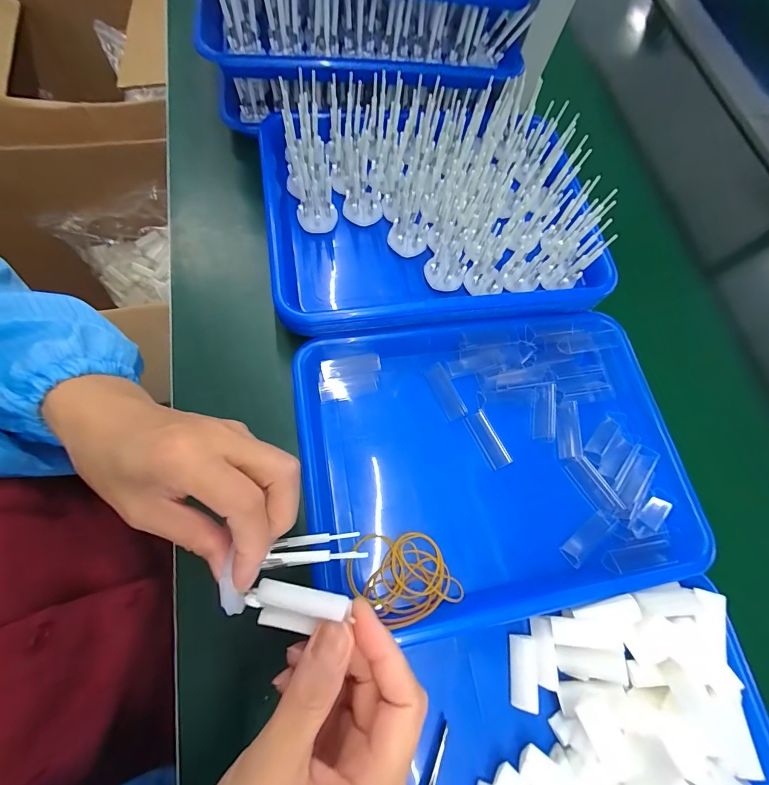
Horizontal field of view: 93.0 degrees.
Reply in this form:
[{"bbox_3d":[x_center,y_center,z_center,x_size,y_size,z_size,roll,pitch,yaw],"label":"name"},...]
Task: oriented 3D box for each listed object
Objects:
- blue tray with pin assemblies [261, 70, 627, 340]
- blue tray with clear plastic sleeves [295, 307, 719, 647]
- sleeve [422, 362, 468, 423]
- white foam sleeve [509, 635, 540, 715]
[{"bbox_3d":[0.055,-0.193,0.364,0.344,0.092,0.246,-7,72,-10],"label":"blue tray with pin assemblies"},{"bbox_3d":[0.100,0.053,0.325,0.333,0.045,0.244,-7,72,-10],"label":"blue tray with clear plastic sleeves"},{"bbox_3d":[0.057,0.000,0.345,0.021,0.004,0.054,-27,85,-10],"label":"sleeve"},{"bbox_3d":[0.106,0.212,0.277,0.019,0.010,0.046,8,70,-5],"label":"white foam sleeve"}]

